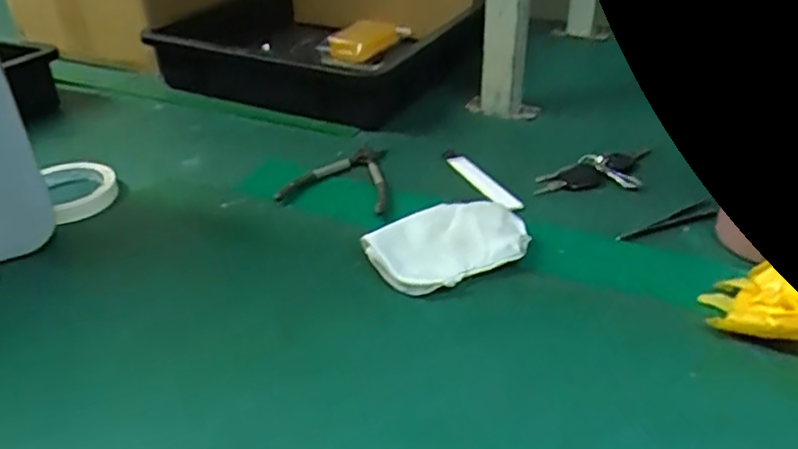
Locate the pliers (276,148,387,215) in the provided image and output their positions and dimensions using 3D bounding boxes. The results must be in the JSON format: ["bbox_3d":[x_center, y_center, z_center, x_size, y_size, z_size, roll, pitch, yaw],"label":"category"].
[{"bbox_3d":[-0.066,-0.041,0.655,0.104,0.022,0.134,-2,33,-1],"label":"pliers"}]

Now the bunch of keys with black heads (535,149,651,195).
[{"bbox_3d":[0.214,-0.057,0.659,0.153,0.020,0.063,-13,35,-18],"label":"bunch of keys with black heads"}]

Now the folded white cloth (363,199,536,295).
[{"bbox_3d":[0.044,0.018,0.542,0.127,0.029,0.079,-17,36,-23],"label":"folded white cloth"}]

